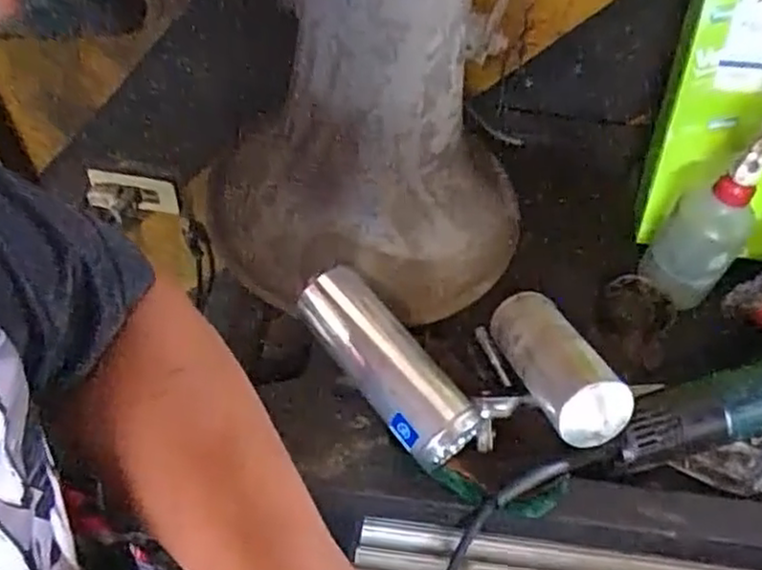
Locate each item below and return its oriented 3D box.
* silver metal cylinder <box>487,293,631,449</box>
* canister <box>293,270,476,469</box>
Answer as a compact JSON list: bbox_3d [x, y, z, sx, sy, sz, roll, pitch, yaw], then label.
[{"bbox_3d":[0.137,0.062,0.569,0.057,0.055,0.147,-14,37,-13],"label":"silver metal cylinder"},{"bbox_3d":[0.004,0.065,0.567,0.059,0.053,0.171,-30,63,-22],"label":"canister"}]

